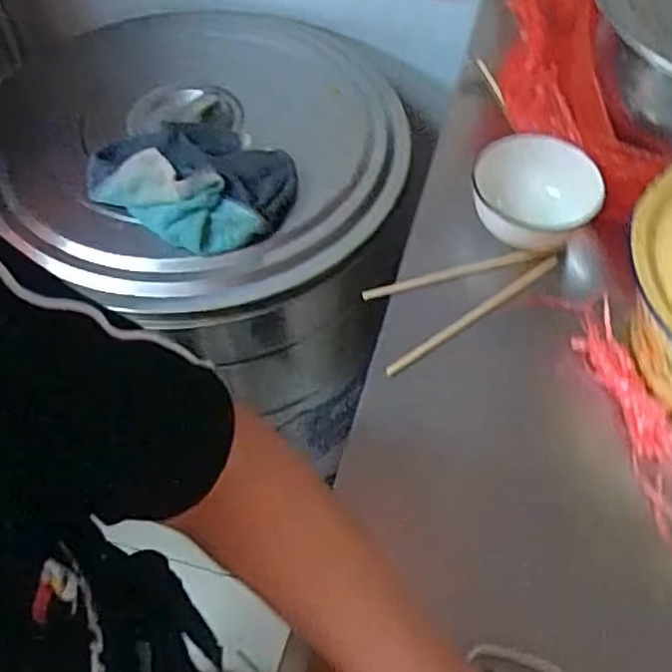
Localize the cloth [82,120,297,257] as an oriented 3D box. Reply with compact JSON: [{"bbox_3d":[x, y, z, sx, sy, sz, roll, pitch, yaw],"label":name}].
[{"bbox_3d":[-0.152,-0.166,0.753,0.215,0.066,0.159,26,61,15],"label":"cloth"}]

